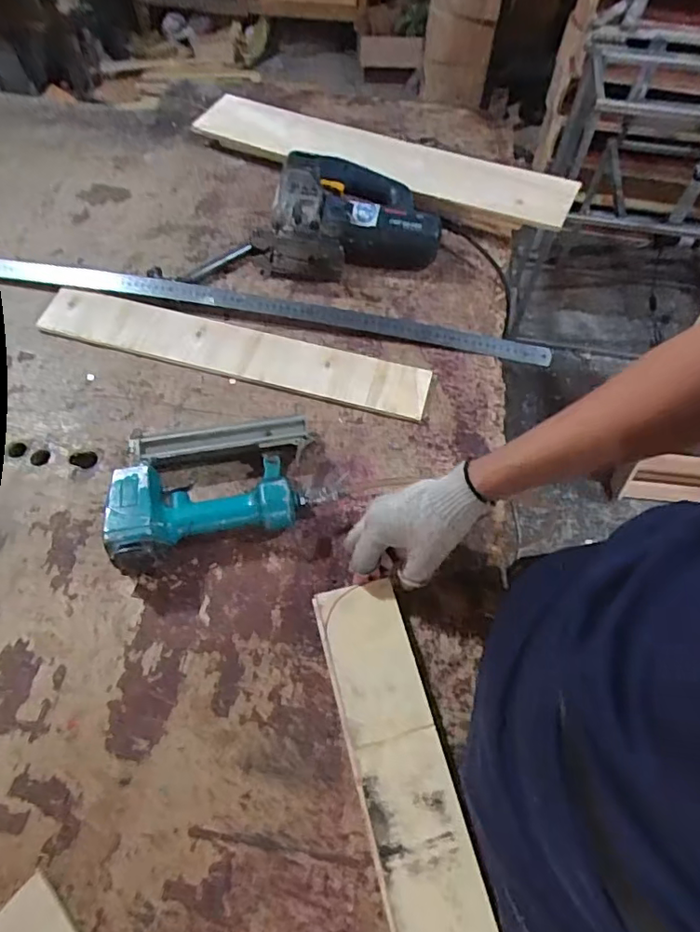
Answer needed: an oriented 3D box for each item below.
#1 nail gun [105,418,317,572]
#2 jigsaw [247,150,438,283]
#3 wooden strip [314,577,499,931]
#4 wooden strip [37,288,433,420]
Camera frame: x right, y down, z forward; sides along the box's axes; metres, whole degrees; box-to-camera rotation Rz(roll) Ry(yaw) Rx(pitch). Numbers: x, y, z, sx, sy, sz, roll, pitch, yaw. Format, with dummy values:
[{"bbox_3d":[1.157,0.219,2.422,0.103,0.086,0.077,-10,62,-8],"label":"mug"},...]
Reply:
[{"bbox_3d":[-0.155,0.024,0.638,0.208,0.060,0.174,-3,60,-3],"label":"nail gun"},{"bbox_3d":[0.007,-0.360,0.838,0.244,0.091,0.196,13,61,7],"label":"jigsaw"},{"bbox_3d":[0.068,0.347,0.466,0.085,0.013,0.516,-13,61,-8],"label":"wooden strip"},{"bbox_3d":[-0.163,-0.162,0.763,0.539,0.016,0.082,15,61,8],"label":"wooden strip"}]

